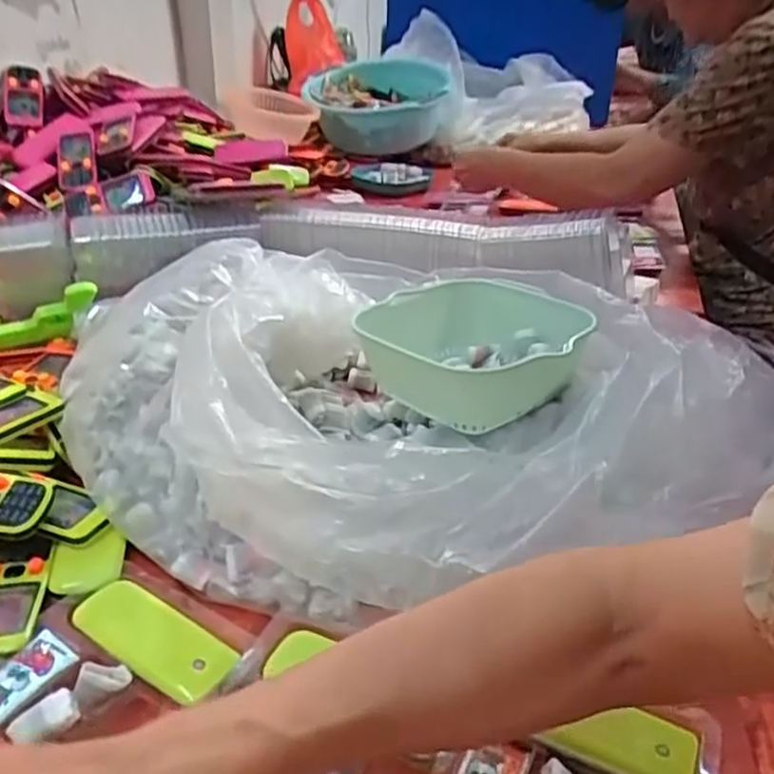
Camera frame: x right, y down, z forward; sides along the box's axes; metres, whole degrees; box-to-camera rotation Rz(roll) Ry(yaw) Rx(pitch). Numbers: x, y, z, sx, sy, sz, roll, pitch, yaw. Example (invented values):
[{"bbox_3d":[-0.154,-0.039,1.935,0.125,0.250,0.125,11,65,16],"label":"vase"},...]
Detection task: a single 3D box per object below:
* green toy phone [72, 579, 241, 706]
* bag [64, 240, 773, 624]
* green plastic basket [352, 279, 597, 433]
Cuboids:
[{"bbox_3d":[-0.137,0.149,0.447,0.104,0.014,0.041,20,31,25],"label":"green toy phone"},{"bbox_3d":[0.024,0.013,0.564,0.530,0.138,0.337,7,28,2],"label":"bag"},{"bbox_3d":[0.066,-0.030,0.608,0.170,0.062,0.169,-24,40,-38],"label":"green plastic basket"}]

